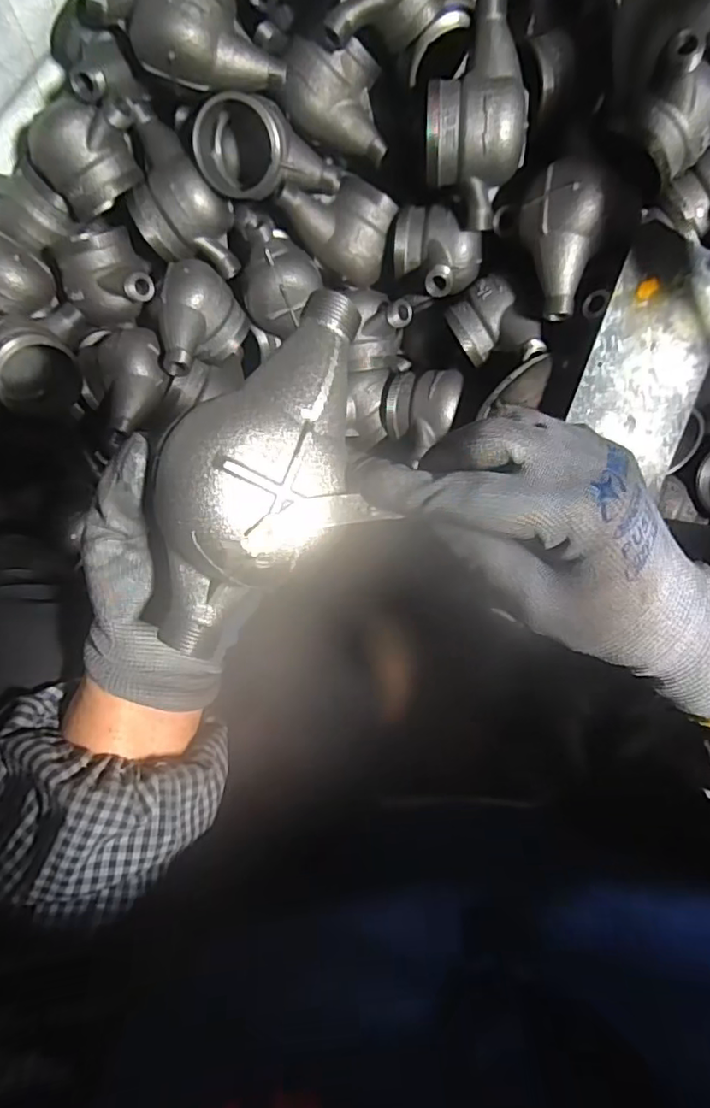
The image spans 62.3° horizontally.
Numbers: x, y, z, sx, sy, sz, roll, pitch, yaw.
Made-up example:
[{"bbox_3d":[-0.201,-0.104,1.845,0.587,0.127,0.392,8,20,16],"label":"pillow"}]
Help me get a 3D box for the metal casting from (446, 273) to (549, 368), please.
[{"bbox_3d":[0.136,-0.214,0.560,0.069,0.054,0.091,-30,84,31],"label":"metal casting"}]

